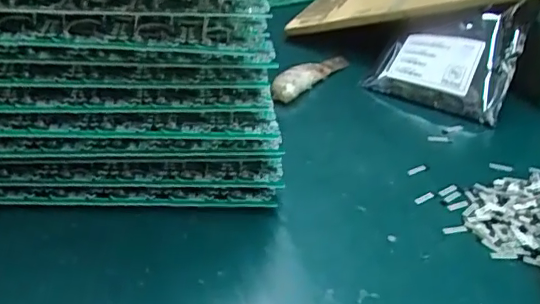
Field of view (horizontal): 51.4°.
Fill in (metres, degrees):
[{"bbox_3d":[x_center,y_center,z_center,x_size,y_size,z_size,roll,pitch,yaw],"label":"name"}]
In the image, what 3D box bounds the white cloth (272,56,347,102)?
[{"bbox_3d":[0.034,-0.067,0.478,0.020,0.014,0.103,26,40,28],"label":"white cloth"}]

